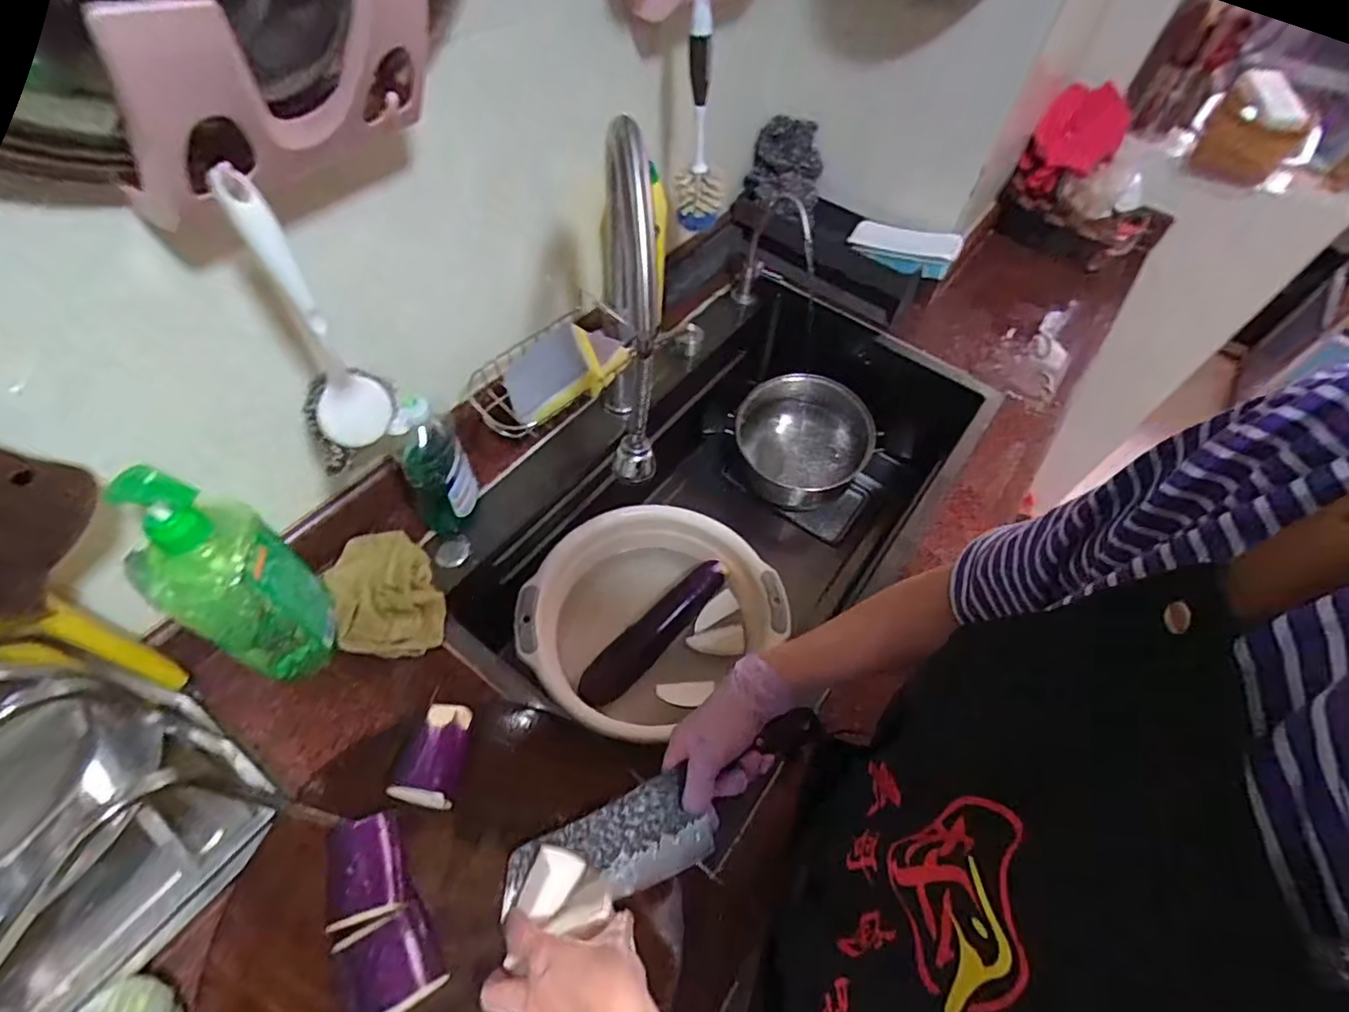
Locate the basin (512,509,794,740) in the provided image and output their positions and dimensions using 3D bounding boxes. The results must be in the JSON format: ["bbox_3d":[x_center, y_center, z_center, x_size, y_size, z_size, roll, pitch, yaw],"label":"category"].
[{"bbox_3d":[-0.038,0.150,0.784,0.298,0.136,0.245,-33,64,-24],"label":"basin"}]

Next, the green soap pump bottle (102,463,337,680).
[{"bbox_3d":[-0.353,0.065,0.495,0.064,0.247,0.089,38,61,20],"label":"green soap pump bottle"}]

